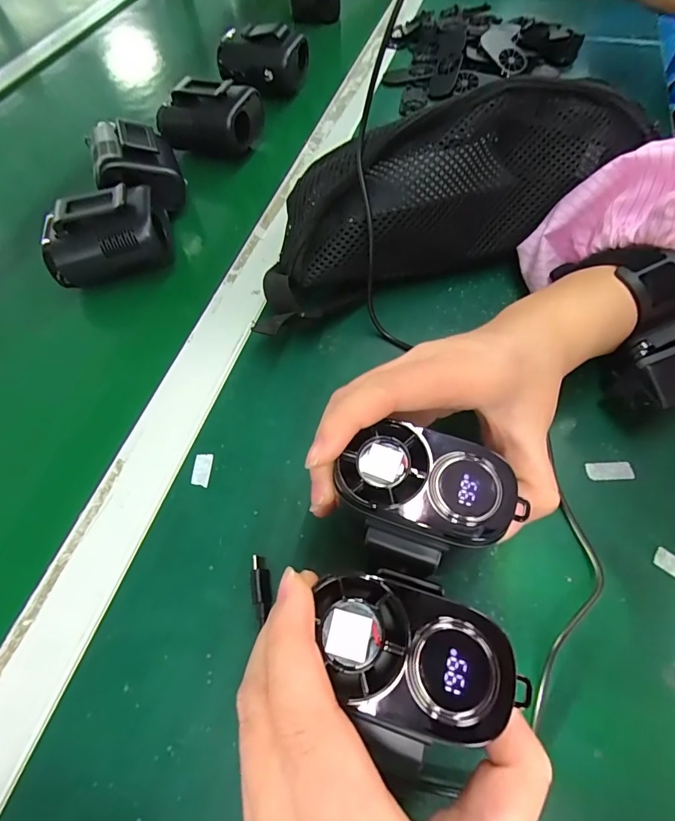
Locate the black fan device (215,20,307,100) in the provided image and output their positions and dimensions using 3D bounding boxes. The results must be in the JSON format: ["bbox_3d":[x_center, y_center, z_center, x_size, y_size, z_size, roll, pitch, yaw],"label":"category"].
[{"bbox_3d":[-0.078,-0.371,0.443,0.091,0.057,0.043,-6,60,0],"label":"black fan device"}]

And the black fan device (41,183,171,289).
[{"bbox_3d":[-0.174,-0.133,0.312,0.084,0.044,0.051,-17,60,-6],"label":"black fan device"}]

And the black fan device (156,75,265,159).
[{"bbox_3d":[-0.121,-0.275,0.390,0.087,0.048,0.054,9,61,9],"label":"black fan device"}]

